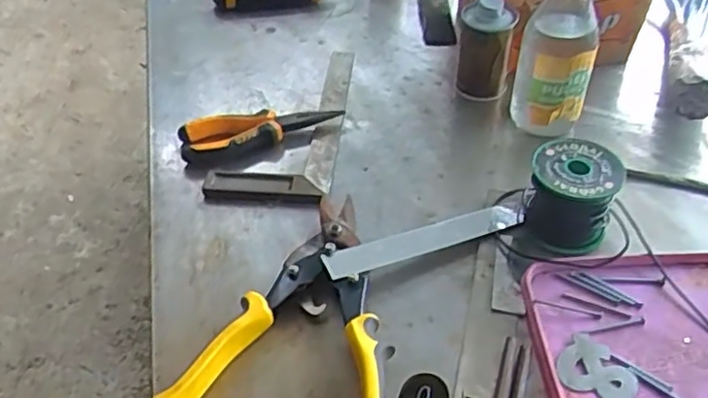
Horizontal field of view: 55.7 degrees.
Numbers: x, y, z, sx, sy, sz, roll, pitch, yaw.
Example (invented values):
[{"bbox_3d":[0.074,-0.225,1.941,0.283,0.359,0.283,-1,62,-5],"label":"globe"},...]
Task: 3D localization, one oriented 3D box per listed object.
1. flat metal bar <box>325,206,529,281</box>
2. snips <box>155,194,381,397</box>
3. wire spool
[{"bbox_3d":[0.060,0.034,0.548,0.175,0.007,0.024,-13,60,-22],"label":"flat metal bar"},{"bbox_3d":[-0.024,0.079,0.500,0.151,0.028,0.217,9,44,12],"label":"snips"},{"bbox_3d":[0.176,-0.001,0.547,0.068,0.067,0.066,0,44,0],"label":"wire spool"}]

